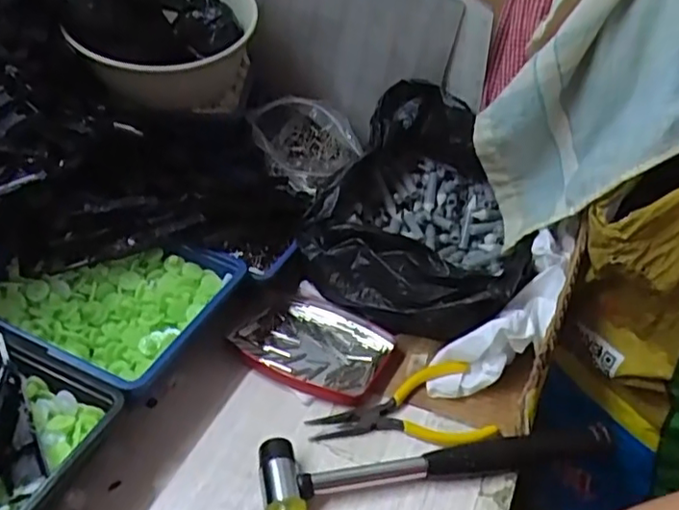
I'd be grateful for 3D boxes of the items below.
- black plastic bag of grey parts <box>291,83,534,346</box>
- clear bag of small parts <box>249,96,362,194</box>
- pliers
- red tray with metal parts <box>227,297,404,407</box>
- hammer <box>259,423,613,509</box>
[{"bbox_3d":[0.058,-0.041,0.539,0.175,0.119,0.238,1,37,-1],"label":"black plastic bag of grey parts"},{"bbox_3d":[-0.031,-0.111,0.598,0.104,0.056,0.118,8,36,6],"label":"clear bag of small parts"},{"bbox_3d":[0.042,0.103,0.438,0.123,0.011,0.065,1,37,-1],"label":"pliers"},{"bbox_3d":[-0.020,0.071,0.479,0.121,0.015,0.083,20,40,23],"label":"red tray with metal parts"},{"bbox_3d":[0.065,0.128,0.398,0.229,0.023,0.061,-8,38,-13],"label":"hammer"}]

